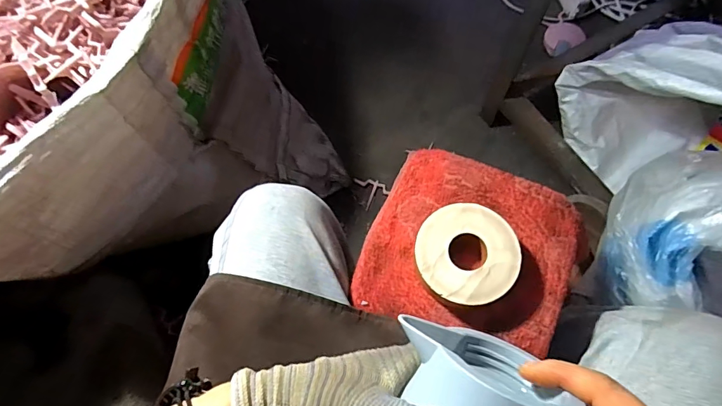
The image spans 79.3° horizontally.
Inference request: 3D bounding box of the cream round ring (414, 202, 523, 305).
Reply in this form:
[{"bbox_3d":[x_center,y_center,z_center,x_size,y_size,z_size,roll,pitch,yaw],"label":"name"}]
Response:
[{"bbox_3d":[0.103,0.051,0.433,0.096,0.034,0.097,-1,69,2],"label":"cream round ring"}]

